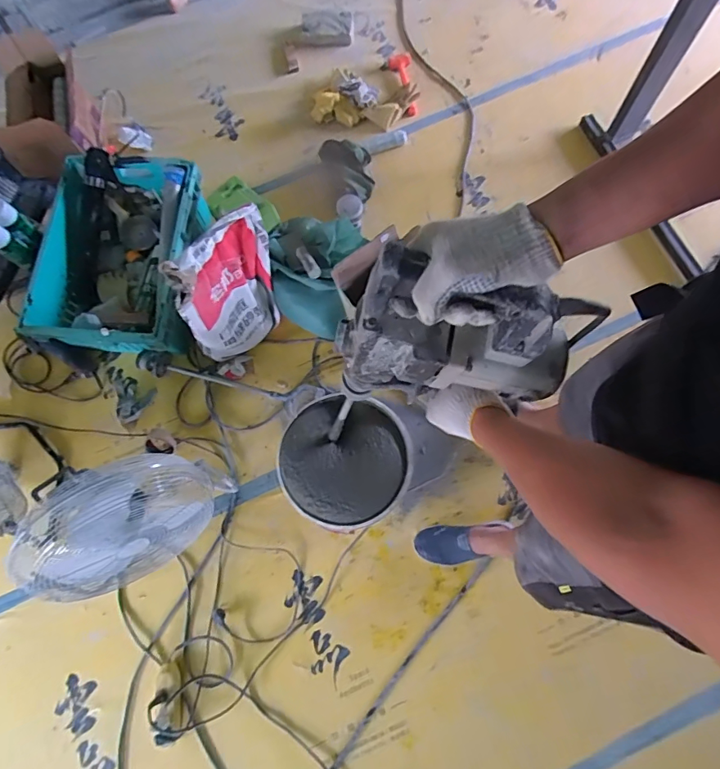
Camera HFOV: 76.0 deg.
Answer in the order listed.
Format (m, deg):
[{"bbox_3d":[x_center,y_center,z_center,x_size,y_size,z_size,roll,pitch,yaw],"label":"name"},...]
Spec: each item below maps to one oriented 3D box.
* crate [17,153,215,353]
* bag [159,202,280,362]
[{"bbox_3d":[-0.744,-0.391,1.449,0.456,0.203,0.607,2,76,2],"label":"crate"},{"bbox_3d":[-0.328,-0.254,1.242,0.119,0.425,0.338,31,79,9],"label":"bag"}]

